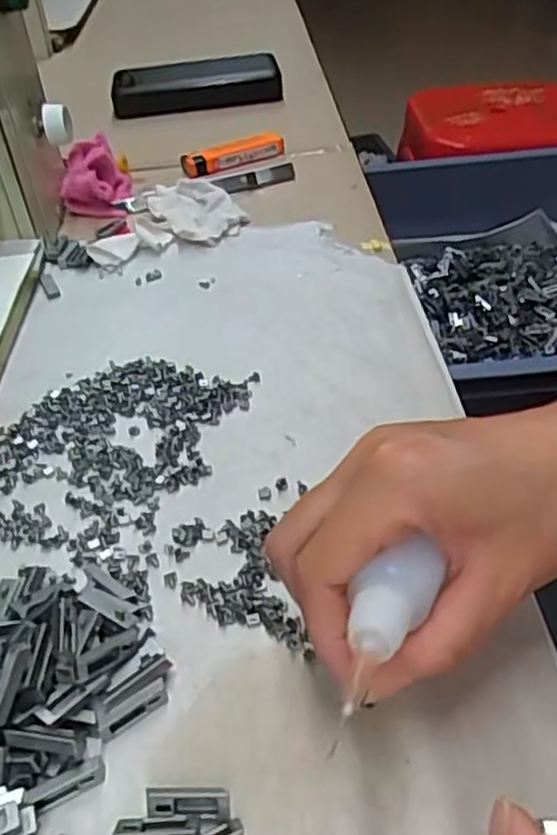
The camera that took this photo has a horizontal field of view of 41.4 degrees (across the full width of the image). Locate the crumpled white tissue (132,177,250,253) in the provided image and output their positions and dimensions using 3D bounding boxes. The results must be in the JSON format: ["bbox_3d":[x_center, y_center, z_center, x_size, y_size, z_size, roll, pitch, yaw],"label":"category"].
[{"bbox_3d":[-0.059,-0.140,0.495,0.068,0.021,0.069,-6,40,-1],"label":"crumpled white tissue"}]

